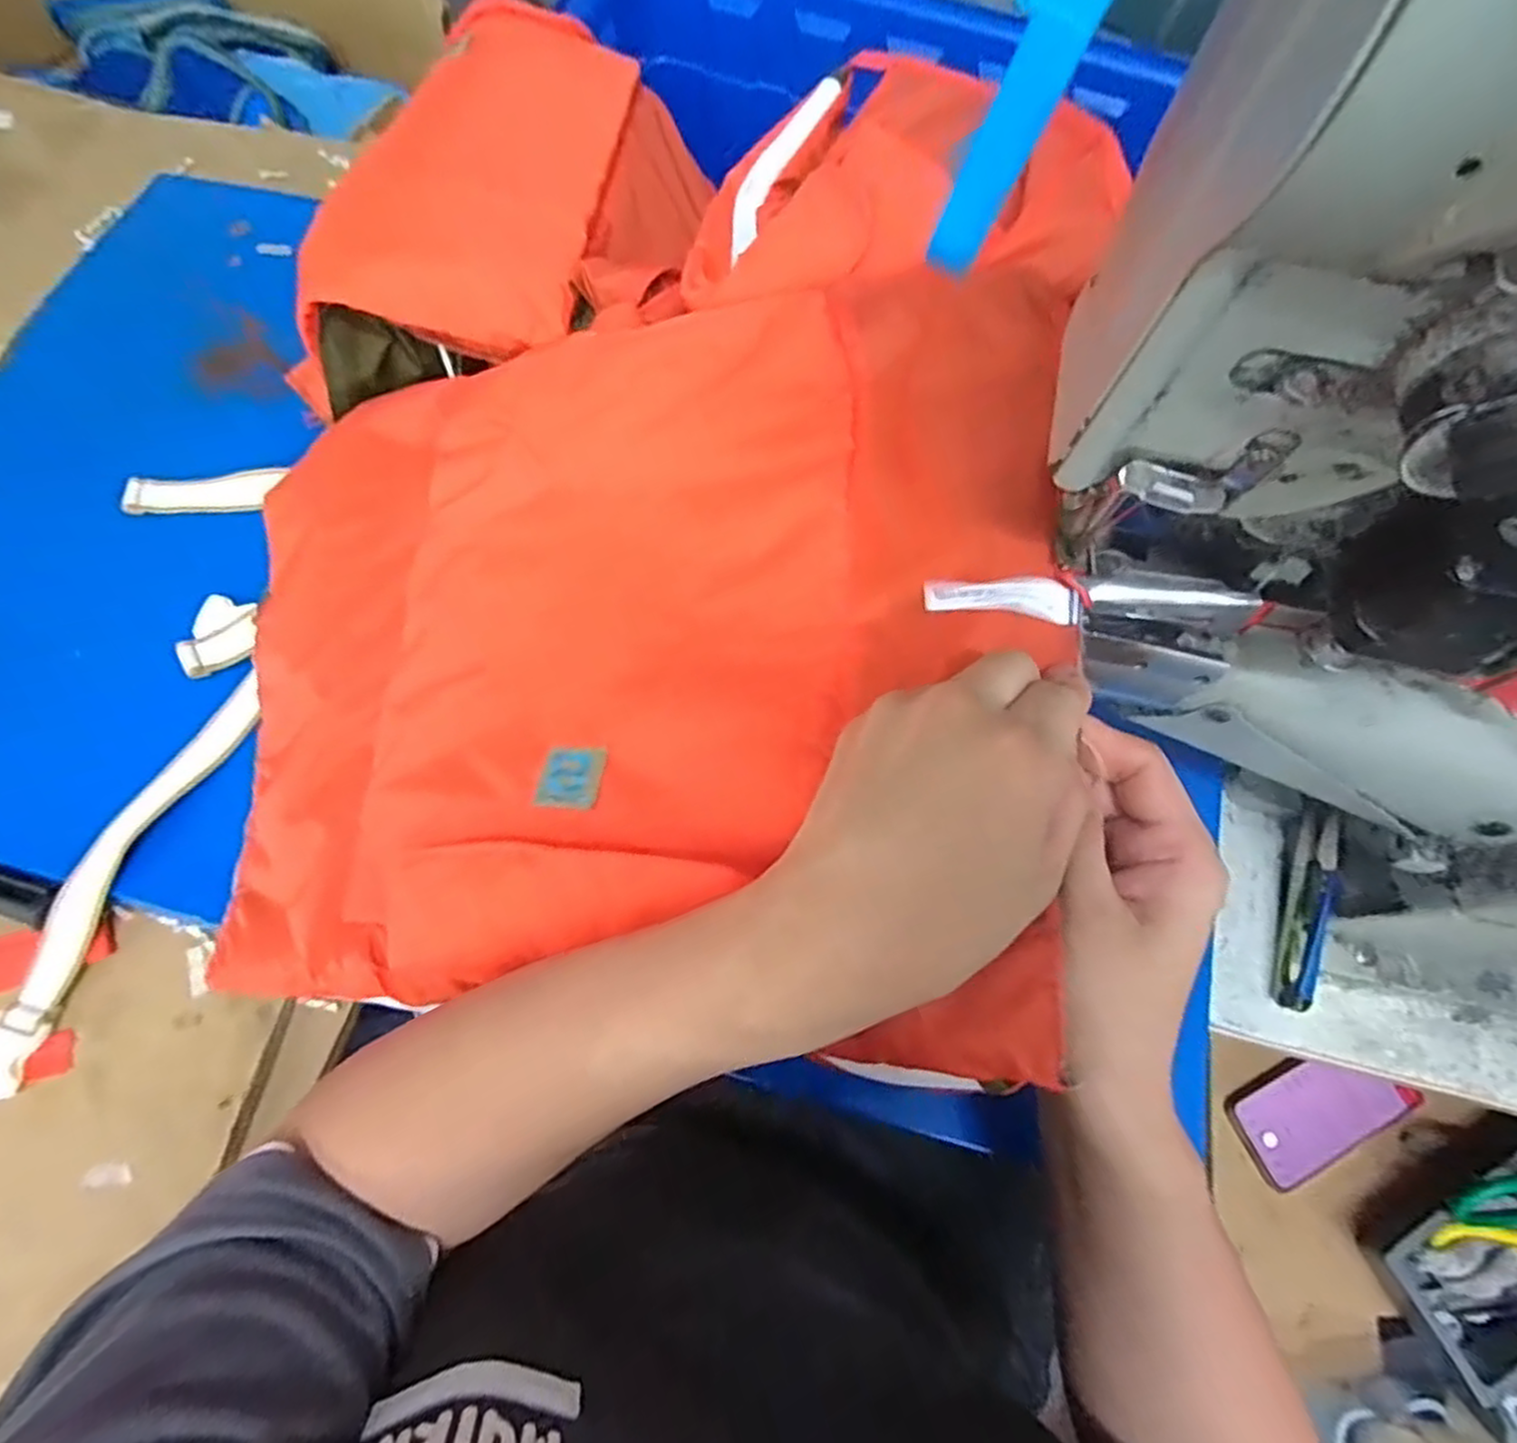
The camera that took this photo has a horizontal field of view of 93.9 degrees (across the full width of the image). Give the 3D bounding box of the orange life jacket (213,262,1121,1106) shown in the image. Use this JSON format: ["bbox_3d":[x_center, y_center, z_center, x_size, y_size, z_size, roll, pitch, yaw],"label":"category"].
[{"bbox_3d":[-0.079,-0.046,0.364,0.433,0.054,0.360,-3,74,20],"label":"orange life jacket"}]

